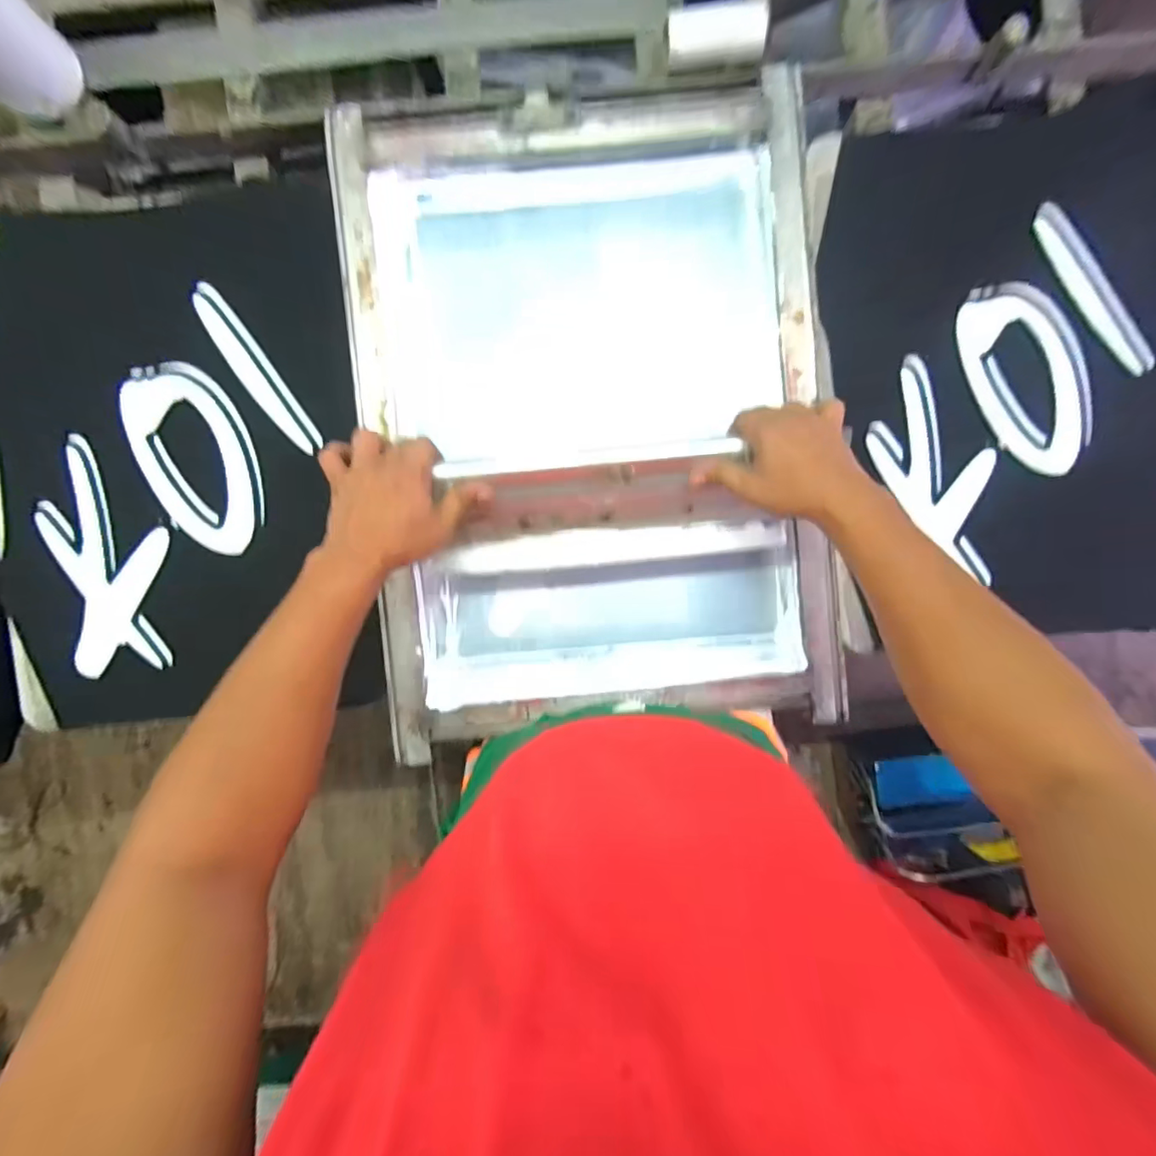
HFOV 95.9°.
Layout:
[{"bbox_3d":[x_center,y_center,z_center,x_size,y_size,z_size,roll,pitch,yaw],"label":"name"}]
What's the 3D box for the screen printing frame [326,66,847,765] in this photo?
[{"bbox_3d":[0.018,-0.161,0.553,0.479,0.068,0.630,-6,93,0],"label":"screen printing frame"}]

